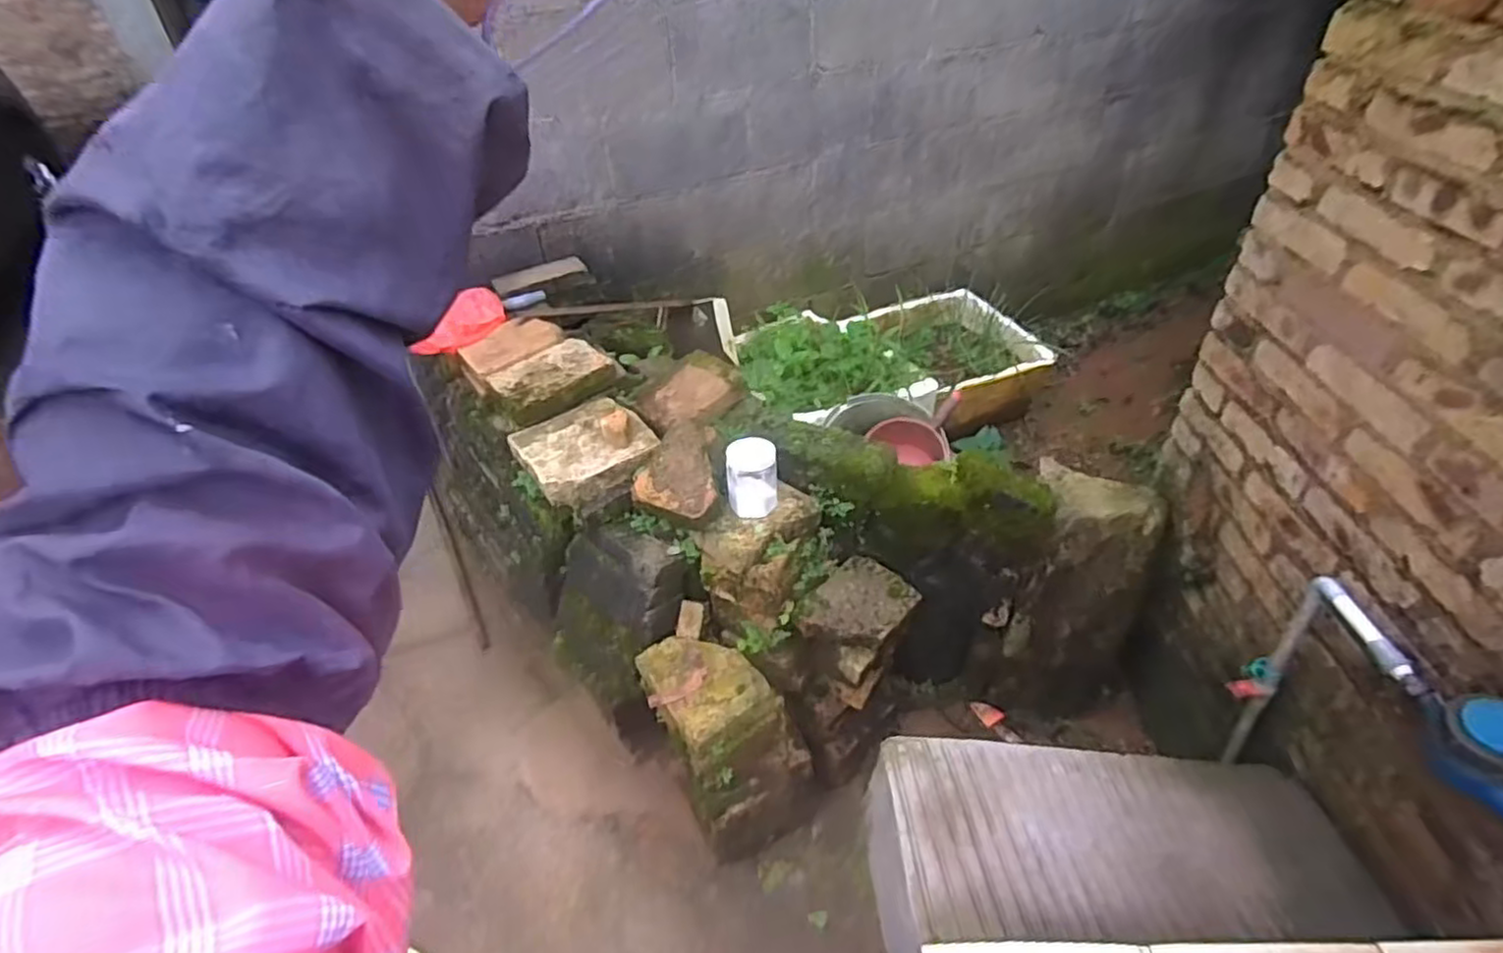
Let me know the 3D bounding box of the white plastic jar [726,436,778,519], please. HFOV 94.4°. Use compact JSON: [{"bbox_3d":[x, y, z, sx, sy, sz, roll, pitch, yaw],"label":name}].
[{"bbox_3d":[0.002,0.006,1.257,0.088,0.118,0.089,-2,39,1],"label":"white plastic jar"}]

